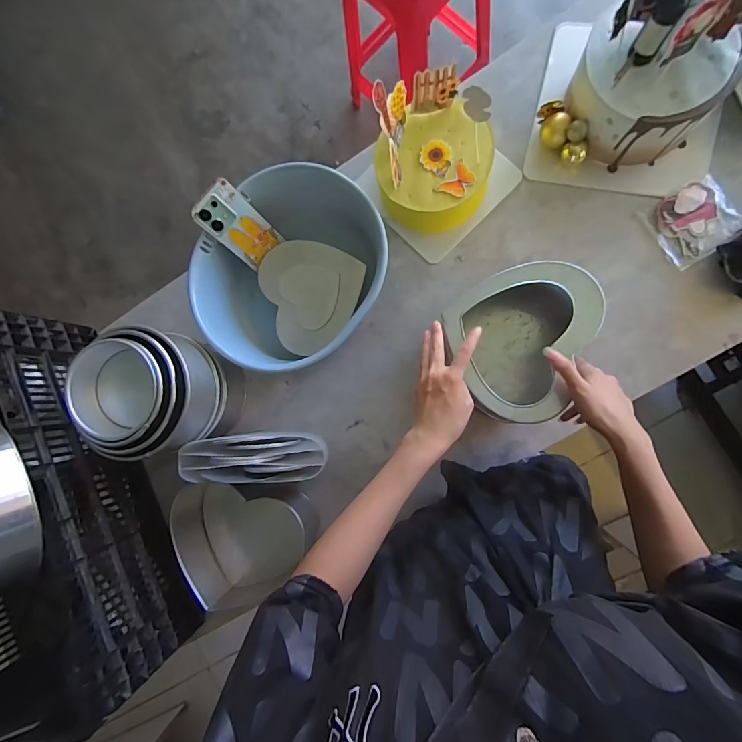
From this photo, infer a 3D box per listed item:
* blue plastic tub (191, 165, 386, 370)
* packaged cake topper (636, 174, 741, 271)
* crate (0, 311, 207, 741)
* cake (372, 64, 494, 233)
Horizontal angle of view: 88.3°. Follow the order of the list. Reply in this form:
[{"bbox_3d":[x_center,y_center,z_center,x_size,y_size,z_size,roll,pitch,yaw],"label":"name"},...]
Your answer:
[{"bbox_3d":[-0.128,-0.155,0.627,0.275,0.115,0.316,42,95,9],"label":"blue plastic tub"},{"bbox_3d":[0.487,-0.226,0.572,0.112,0.011,0.106,-30,83,7],"label":"packaged cake topper"},{"bbox_3d":[-0.617,0.256,0.634,0.426,0.230,0.614,-27,83,8],"label":"crate"},{"bbox_3d":[0.094,-0.324,0.572,0.165,0.164,0.161,-5,87,9],"label":"cake"}]

